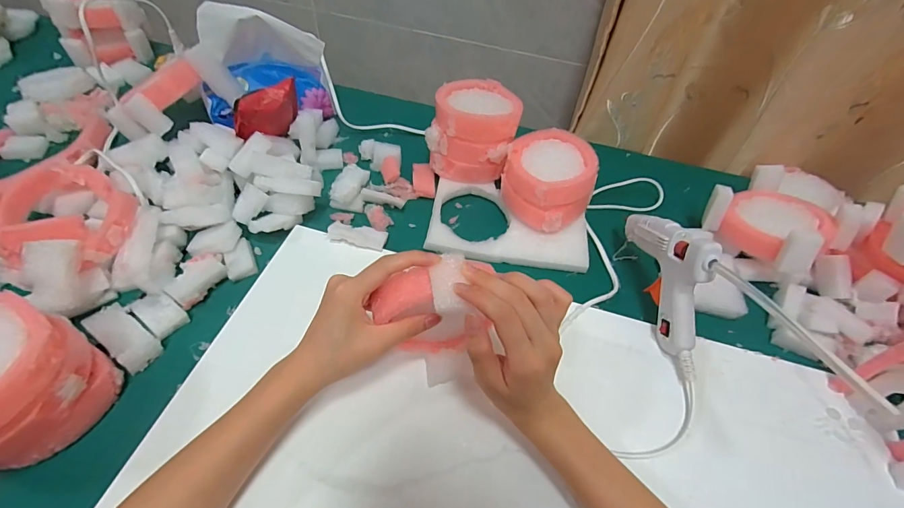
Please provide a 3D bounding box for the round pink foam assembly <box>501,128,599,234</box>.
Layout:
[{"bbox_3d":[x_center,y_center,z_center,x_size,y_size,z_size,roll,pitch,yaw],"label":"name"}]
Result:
[{"bbox_3d":[0.110,-0.086,0.463,0.100,0.060,0.108,2,52,-3],"label":"round pink foam assembly"}]

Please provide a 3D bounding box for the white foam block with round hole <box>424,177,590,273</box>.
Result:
[{"bbox_3d":[0.063,-0.036,0.469,0.176,0.018,0.109,5,52,0],"label":"white foam block with round hole"}]

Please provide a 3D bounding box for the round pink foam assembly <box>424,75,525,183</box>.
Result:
[{"bbox_3d":[0.028,-0.153,0.492,0.097,0.085,0.103,2,52,-3],"label":"round pink foam assembly"}]

